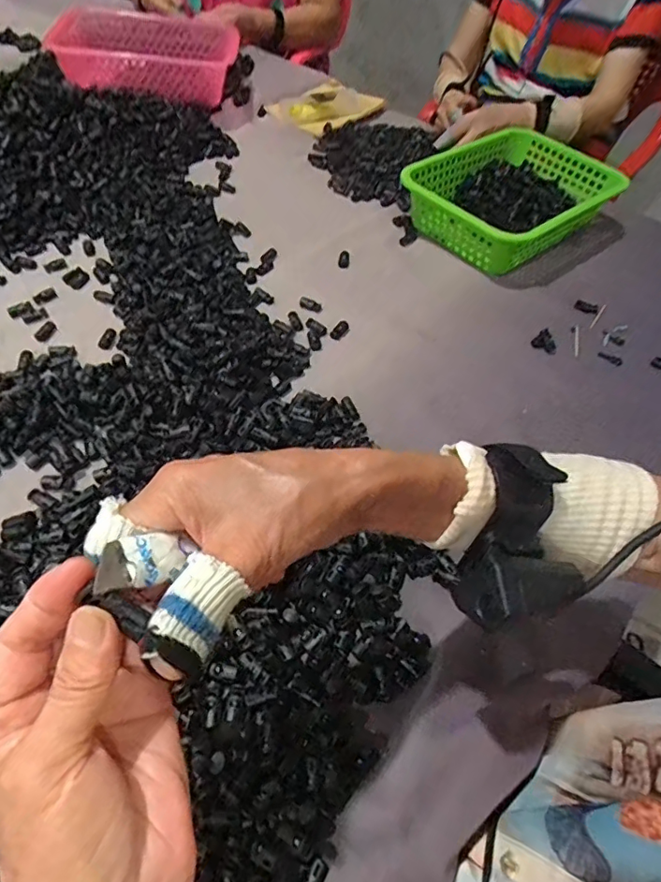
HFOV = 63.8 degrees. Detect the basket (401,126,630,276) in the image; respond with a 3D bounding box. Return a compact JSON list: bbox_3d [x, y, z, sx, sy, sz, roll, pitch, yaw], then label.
[{"bbox_3d":[0.270,-0.356,0.779,0.297,0.088,0.196,-29,60,-24],"label":"basket"}]

